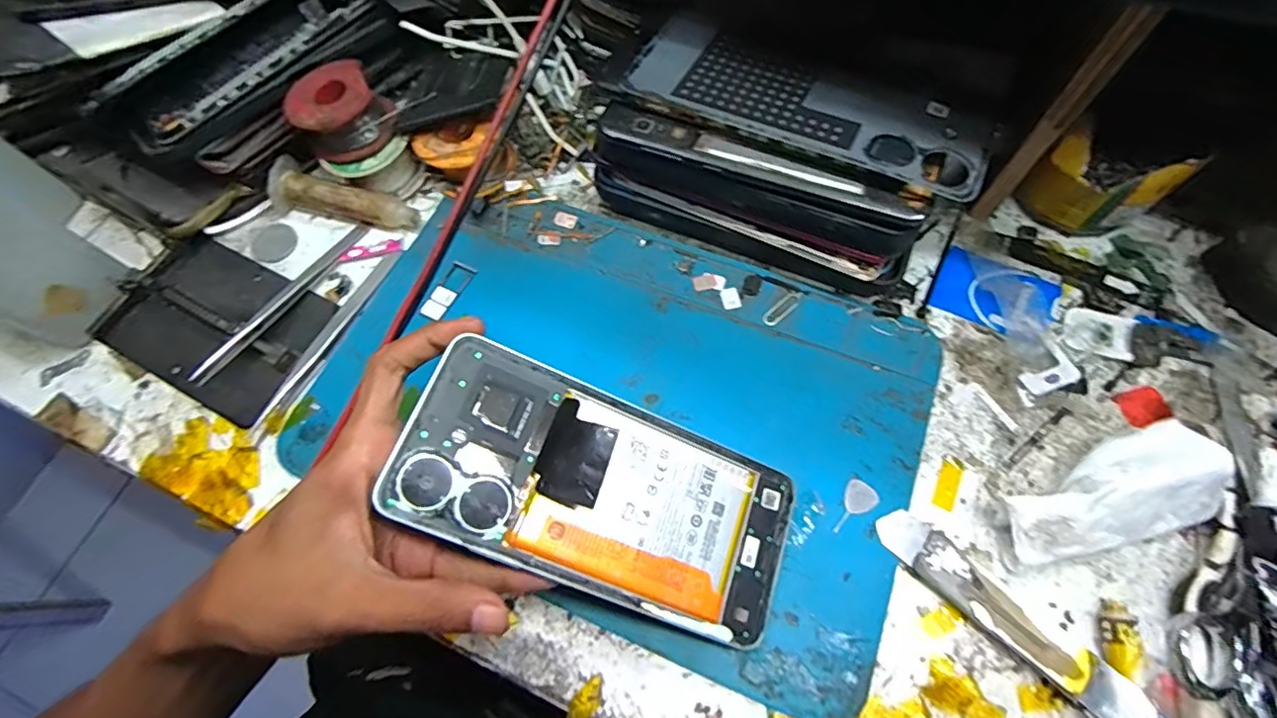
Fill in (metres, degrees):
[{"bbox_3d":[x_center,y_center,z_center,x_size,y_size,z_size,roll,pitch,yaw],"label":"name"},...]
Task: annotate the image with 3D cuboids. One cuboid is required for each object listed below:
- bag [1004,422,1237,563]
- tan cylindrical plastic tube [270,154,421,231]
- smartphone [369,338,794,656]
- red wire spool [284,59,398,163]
[{"bbox_3d":[0.206,0.059,0.249,0.095,0.031,0.042,-14,67,-3],"label":"bag"},{"bbox_3d":[-0.176,-0.094,0.336,0.088,0.022,0.026,18,69,10],"label":"tan cylindrical plastic tube"},{"bbox_3d":[-0.011,0.055,0.230,0.163,0.011,0.077,25,69,-10],"label":"smartphone"},{"bbox_3d":[-0.172,-0.142,0.324,0.049,0.032,0.052,-1,67,2],"label":"red wire spool"}]

